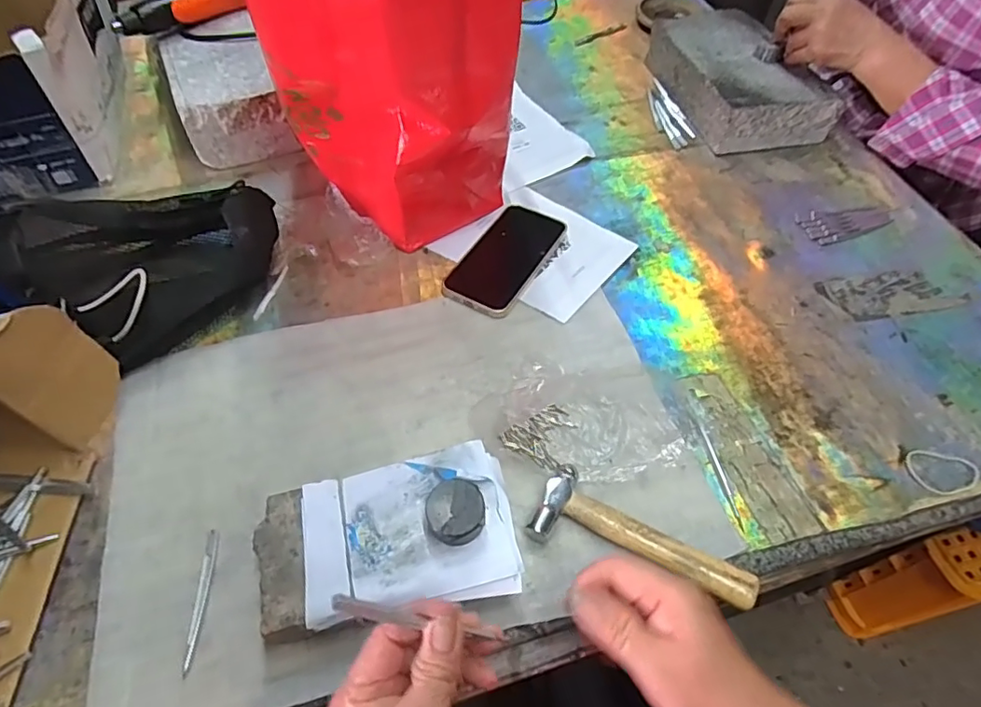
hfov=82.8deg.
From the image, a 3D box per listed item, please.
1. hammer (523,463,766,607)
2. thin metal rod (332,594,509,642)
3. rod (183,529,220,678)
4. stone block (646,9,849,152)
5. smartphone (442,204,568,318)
[{"bbox_3d":[0.110,0.138,0.404,0.156,0.023,0.055,23,56,14],"label":"hammer"},{"bbox_3d":[-0.034,0.137,0.284,0.096,0.006,0.007,22,51,-20],"label":"thin metal rod"},{"bbox_3d":[-0.198,0.168,0.383,0.009,0.004,0.091,-3,54,-4],"label":"rod"},{"bbox_3d":[0.327,-0.366,0.746,0.153,0.073,0.233,-12,55,-11],"label":"stone block"},{"bbox_3d":[0.015,-0.100,0.574,0.075,0.011,0.152,26,57,16],"label":"smartphone"}]

